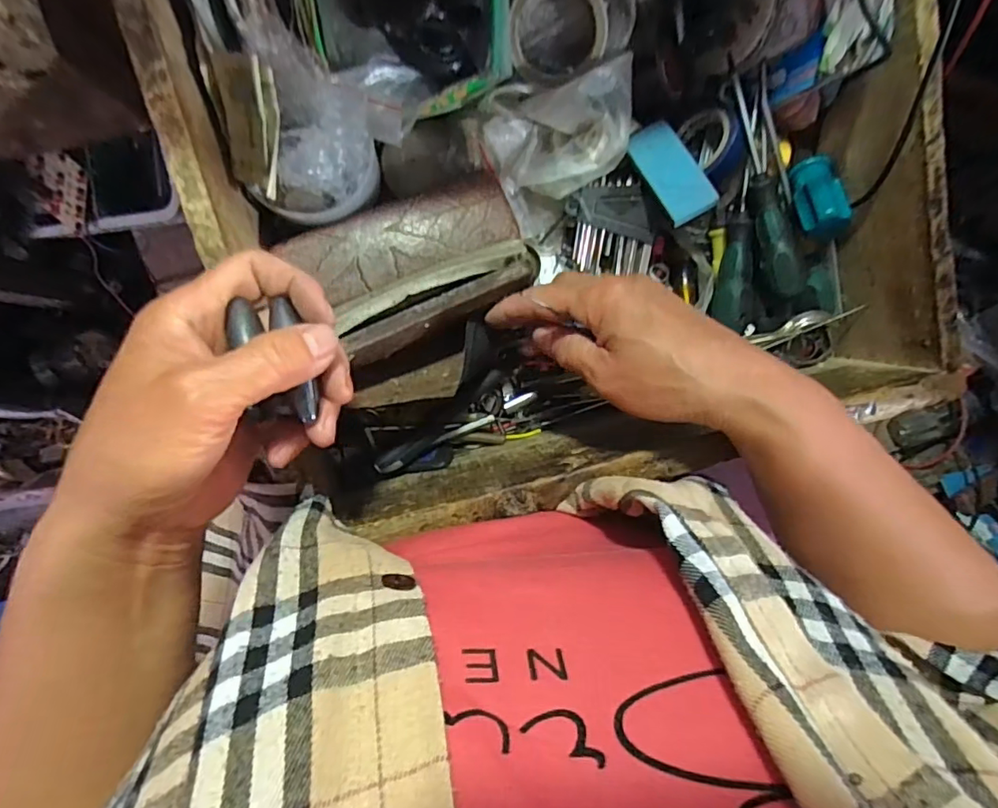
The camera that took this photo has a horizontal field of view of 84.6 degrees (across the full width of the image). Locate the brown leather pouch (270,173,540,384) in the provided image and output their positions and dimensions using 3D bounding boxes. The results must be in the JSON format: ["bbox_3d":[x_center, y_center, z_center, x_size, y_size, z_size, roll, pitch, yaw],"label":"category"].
[{"bbox_3d":[-0.046,-0.078,0.323,0.129,0.043,0.091,-21,98,-4],"label":"brown leather pouch"}]

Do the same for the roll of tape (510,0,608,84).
[{"bbox_3d":[0.034,-0.227,0.331,0.058,0.017,0.055,4,136,4],"label":"roll of tape"}]

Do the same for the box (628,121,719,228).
[{"bbox_3d":[0.109,-0.146,0.345,0.029,0.009,0.069,-24,75,-4],"label":"box"}]

